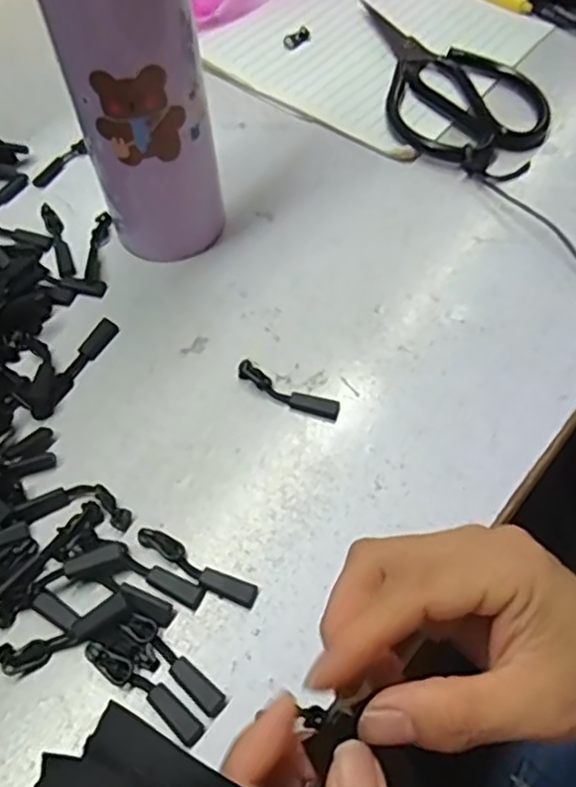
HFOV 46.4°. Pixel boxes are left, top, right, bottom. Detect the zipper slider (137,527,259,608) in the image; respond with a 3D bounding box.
[{"bbox_3d":[-0.039,0.073,0.283,0.057,0.004,0.011,25,62,16],"label":"zipper slider"}]

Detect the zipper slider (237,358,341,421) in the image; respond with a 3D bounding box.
[{"bbox_3d":[-0.001,-0.001,0.328,0.055,0.005,0.013,23,62,15],"label":"zipper slider"}]

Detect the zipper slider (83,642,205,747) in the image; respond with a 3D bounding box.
[{"bbox_3d":[-0.056,0.112,0.256,0.057,0.004,0.010,30,64,19],"label":"zipper slider"}]

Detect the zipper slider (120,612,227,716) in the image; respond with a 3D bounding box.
[{"bbox_3d":[-0.045,0.104,0.261,0.050,0.004,0.010,37,66,21],"label":"zipper slider"}]

